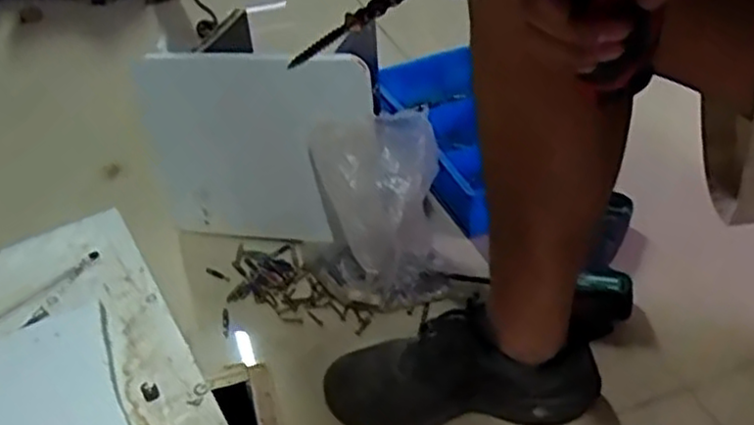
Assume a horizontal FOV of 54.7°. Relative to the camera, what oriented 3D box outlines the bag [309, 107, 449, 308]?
[{"bbox_3d":[-0.004,0.000,0.928,0.171,0.190,0.168,-5,40,1],"label":"bag"}]

